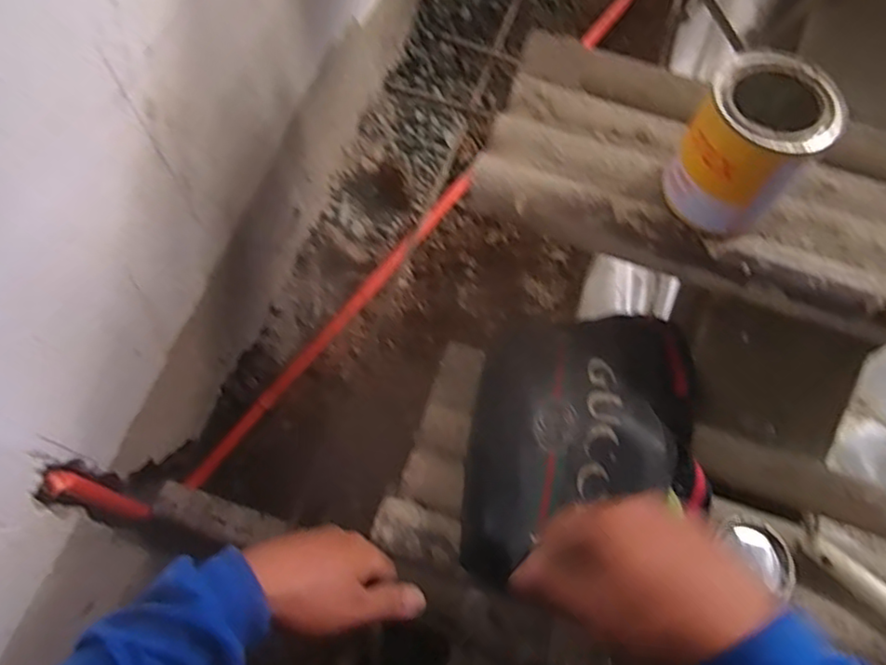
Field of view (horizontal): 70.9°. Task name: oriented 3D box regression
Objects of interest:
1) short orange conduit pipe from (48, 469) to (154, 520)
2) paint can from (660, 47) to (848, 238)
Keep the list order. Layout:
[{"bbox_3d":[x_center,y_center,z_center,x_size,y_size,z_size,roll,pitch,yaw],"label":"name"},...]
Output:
[{"bbox_3d":[-0.353,0.172,0.648,0.018,0.196,0.015,-40,73,-17],"label":"short orange conduit pipe"},{"bbox_3d":[0.214,-0.128,0.444,0.080,0.101,0.080,1,66,-2],"label":"paint can"}]

